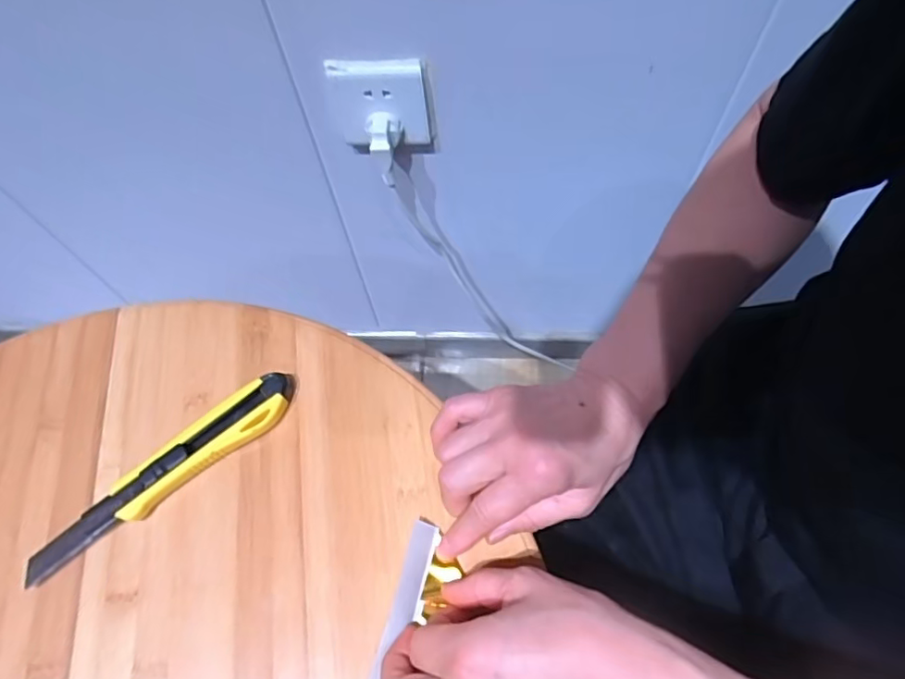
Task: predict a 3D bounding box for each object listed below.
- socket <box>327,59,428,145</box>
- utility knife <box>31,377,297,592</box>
[{"bbox_3d":[-0.067,-0.222,0.525,0.085,0.089,0.012,4,63,5],"label":"socket"},{"bbox_3d":[-0.195,0.092,0.381,0.198,0.017,0.032,-37,67,-15],"label":"utility knife"}]

